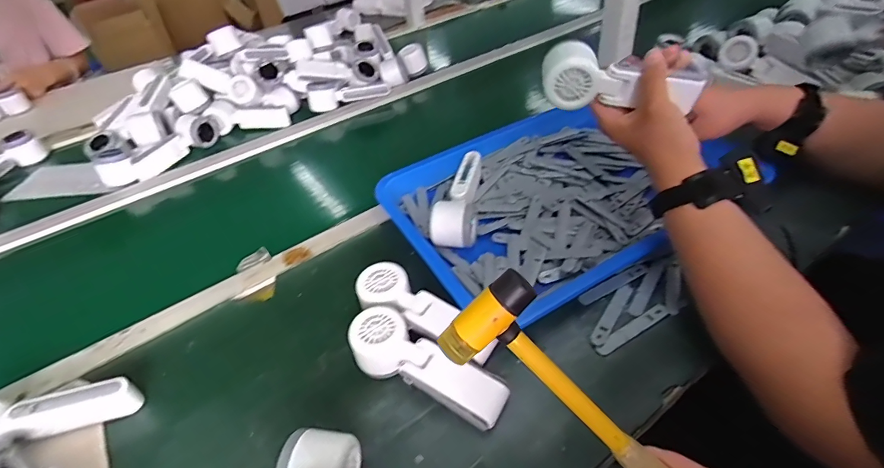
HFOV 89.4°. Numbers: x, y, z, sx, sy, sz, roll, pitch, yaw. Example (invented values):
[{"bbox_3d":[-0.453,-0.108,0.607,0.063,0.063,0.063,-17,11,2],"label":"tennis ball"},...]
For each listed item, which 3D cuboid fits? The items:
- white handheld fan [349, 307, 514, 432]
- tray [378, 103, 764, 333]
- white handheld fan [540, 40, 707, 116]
[{"bbox_3d":[-0.016,0.133,0.438,0.162,0.052,0.054,20,49,28],"label":"white handheld fan"},{"bbox_3d":[0.150,-0.066,0.632,0.432,0.048,0.325,-25,45,-18],"label":"tray"},{"bbox_3d":[0.190,-0.162,0.482,0.161,0.060,0.040,5,41,-11],"label":"white handheld fan"}]

